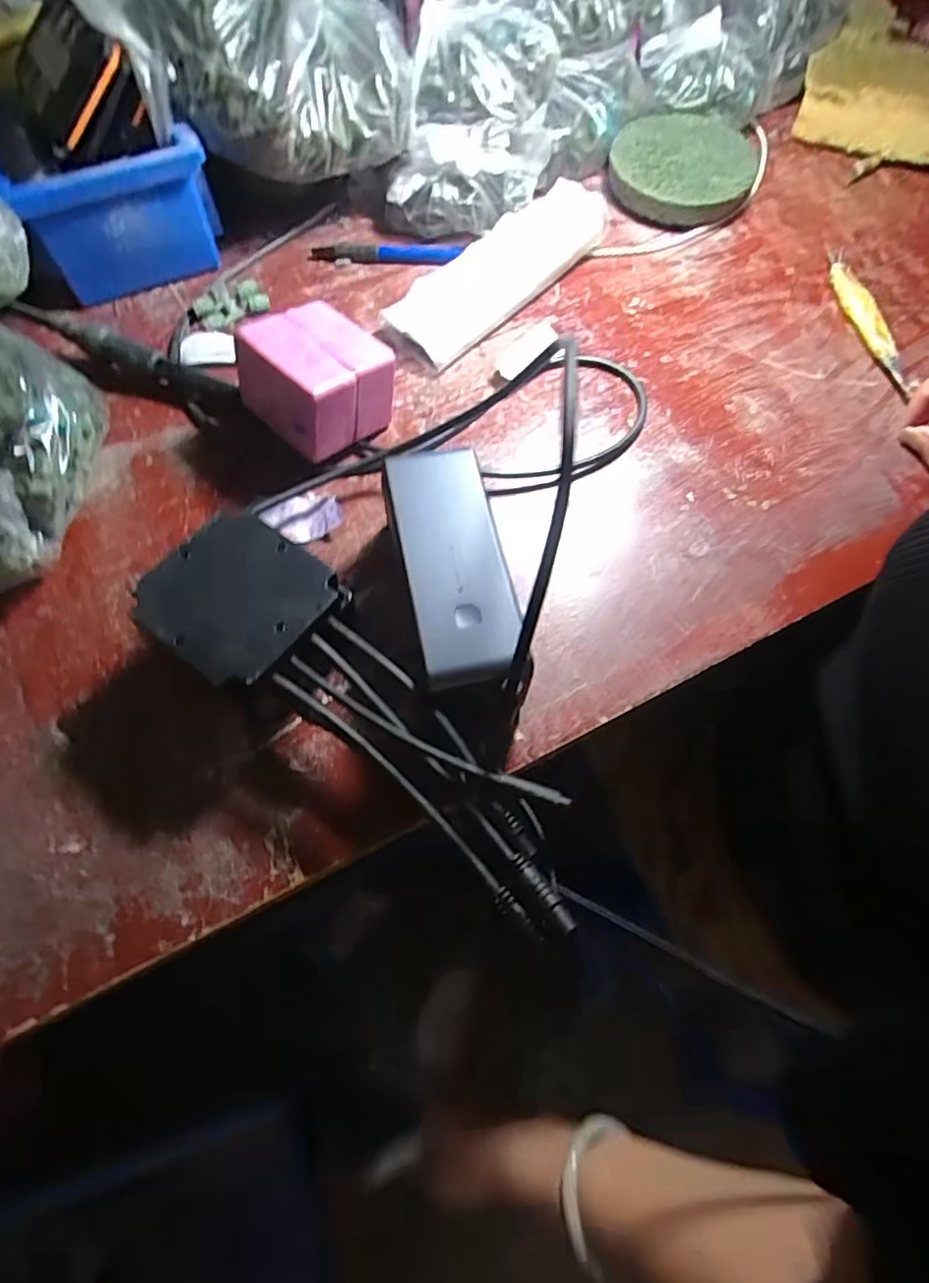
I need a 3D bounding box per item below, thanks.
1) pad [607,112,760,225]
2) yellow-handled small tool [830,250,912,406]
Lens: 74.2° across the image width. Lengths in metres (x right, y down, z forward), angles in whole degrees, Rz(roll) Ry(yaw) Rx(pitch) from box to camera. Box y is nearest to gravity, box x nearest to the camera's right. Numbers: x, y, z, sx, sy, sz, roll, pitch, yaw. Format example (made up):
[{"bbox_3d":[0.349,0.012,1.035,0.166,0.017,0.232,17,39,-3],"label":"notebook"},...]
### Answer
[{"bbox_3d":[0.170,-0.371,0.481,0.106,0.023,0.109,0,67,0],"label":"pad"},{"bbox_3d":[0.278,-0.225,0.427,0.021,0.014,0.147,-4,64,-1],"label":"yellow-handled small tool"}]

